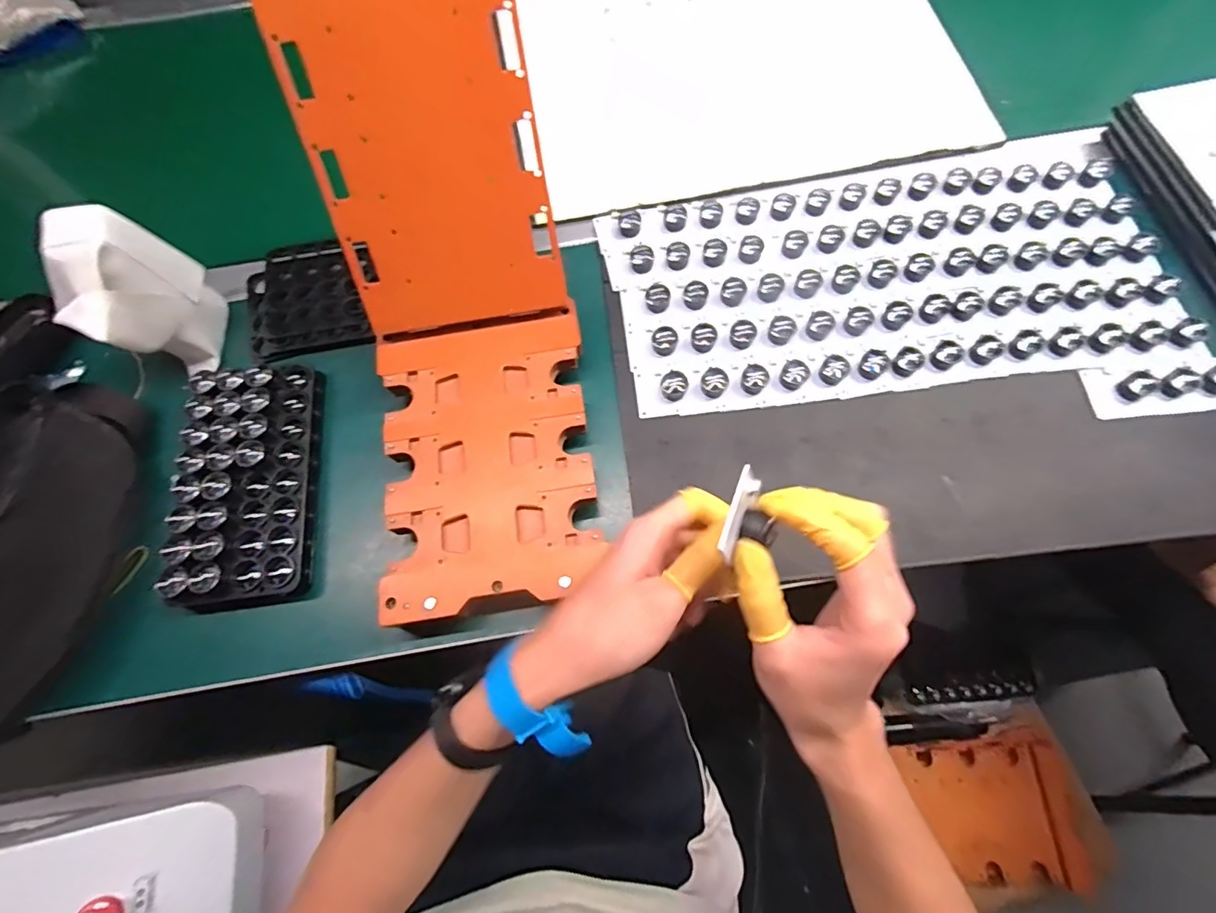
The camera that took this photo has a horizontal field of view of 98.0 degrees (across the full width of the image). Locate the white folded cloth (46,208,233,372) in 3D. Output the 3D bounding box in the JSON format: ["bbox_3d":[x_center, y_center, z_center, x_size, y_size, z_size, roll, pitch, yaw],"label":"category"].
[{"bbox_3d":[-0.379,-0.130,0.434,0.074,0.123,0.091,34,75,13],"label":"white folded cloth"}]

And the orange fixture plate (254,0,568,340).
[{"bbox_3d":[-0.127,-0.211,0.383,0.154,0.234,0.011,-13,35,-8],"label":"orange fixture plate"}]

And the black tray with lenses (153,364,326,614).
[{"bbox_3d":[-0.288,0.018,0.421,0.100,0.023,0.193,-2,74,-15],"label":"black tray with lenses"}]

